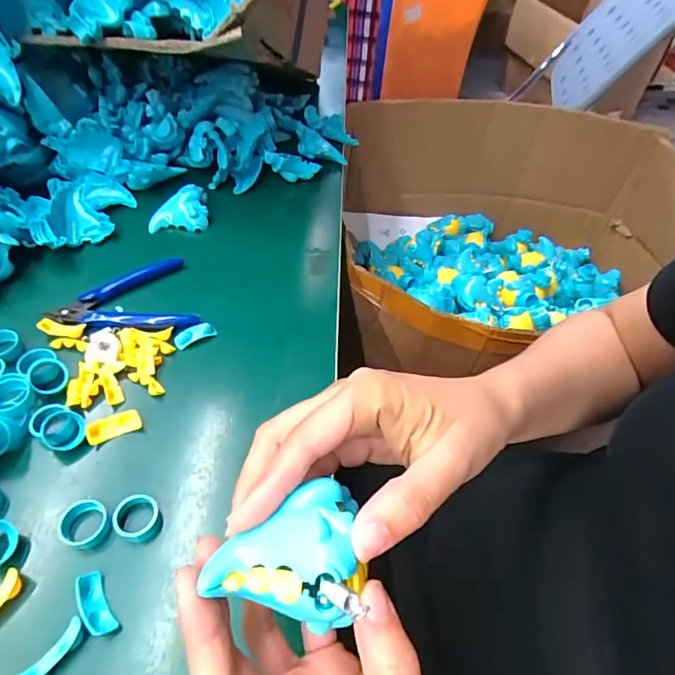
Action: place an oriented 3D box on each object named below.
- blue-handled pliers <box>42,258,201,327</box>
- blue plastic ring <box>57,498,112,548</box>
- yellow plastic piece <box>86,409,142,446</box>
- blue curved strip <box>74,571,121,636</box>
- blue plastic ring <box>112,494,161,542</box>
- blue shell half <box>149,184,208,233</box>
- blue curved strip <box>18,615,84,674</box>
[{"bbox_3d":[-0.181,-0.030,0.383,0.108,0.008,0.081,-17,54,-19],"label":"blue-handled pliers"},{"bbox_3d":[-0.152,0.112,0.271,0.023,0.016,0.026,27,53,16],"label":"blue plastic ring"},{"bbox_3d":[-0.153,0.061,0.311,0.034,0.008,0.016,-18,86,-19],"label":"yellow plastic piece"},{"bbox_3d":[-0.131,0.146,0.246,0.013,0.014,0.034,-26,57,-24],"label":"blue curved strip"},{"bbox_3d":[-0.122,0.111,0.275,0.025,0.016,0.025,3,50,-3],"label":"blue plastic ring"},{"bbox_3d":[-0.162,-0.133,0.462,0.056,0.023,0.047,-4,51,-9],"label":"blue shell half"},{"bbox_3d":[-0.144,0.163,0.231,0.011,0.012,0.034,30,54,18],"label":"blue curved strip"}]

